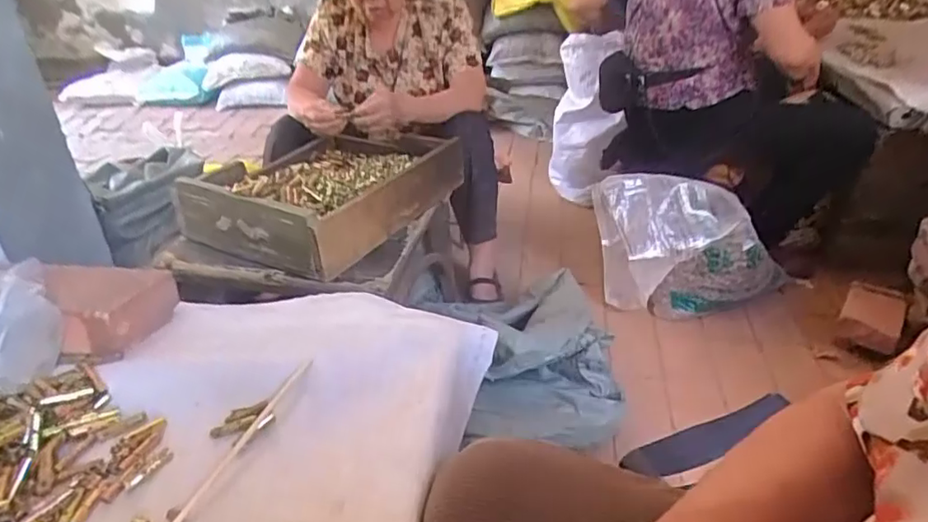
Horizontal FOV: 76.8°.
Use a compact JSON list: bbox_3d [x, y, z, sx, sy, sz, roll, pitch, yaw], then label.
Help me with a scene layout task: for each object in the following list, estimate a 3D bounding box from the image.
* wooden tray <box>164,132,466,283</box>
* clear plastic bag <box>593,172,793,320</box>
[{"bbox_3d":[-0.259,-0.149,1.138,0.344,0.116,0.467,16,35,26],"label":"wooden tray"},{"bbox_3d":[0.582,-0.023,1.458,0.470,0.367,0.152,-7,31,-8],"label":"clear plastic bag"}]

